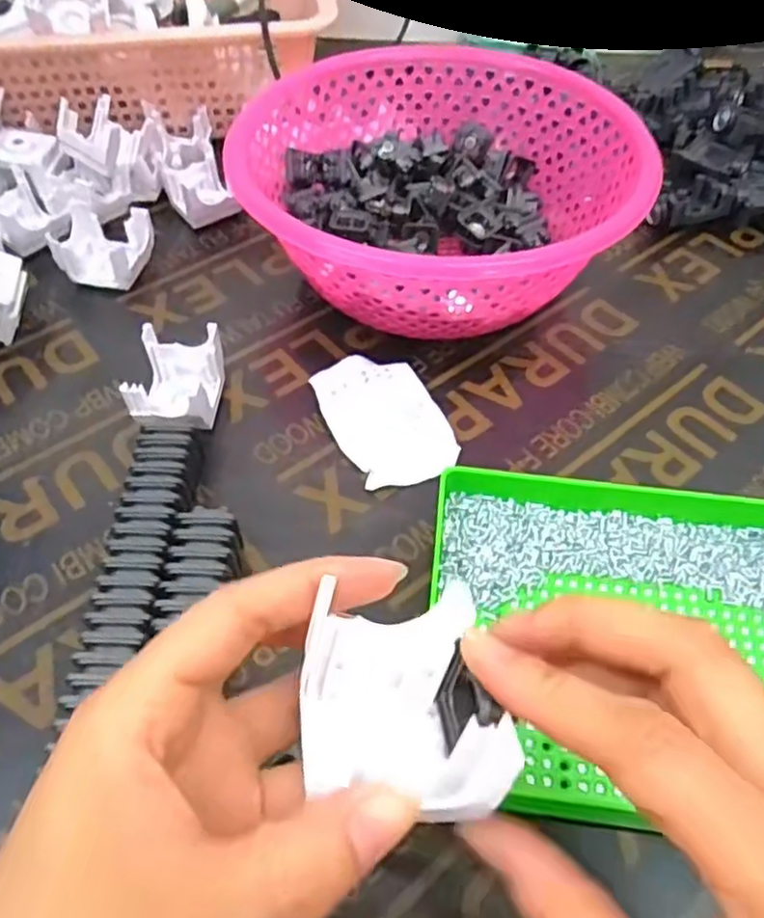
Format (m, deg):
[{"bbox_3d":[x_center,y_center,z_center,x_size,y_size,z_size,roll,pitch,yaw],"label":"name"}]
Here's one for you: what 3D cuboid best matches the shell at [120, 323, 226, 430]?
[{"bbox_3d":[-0.122,-0.043,0.405,0.051,0.039,0.067,4,52,2],"label":"shell"}]

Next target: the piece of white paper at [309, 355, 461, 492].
[{"bbox_3d":[0.003,-0.024,0.404,0.060,0.020,0.085,-22,56,-17],"label":"piece of white paper"}]

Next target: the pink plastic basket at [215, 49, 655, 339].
[{"bbox_3d":[0.039,-0.170,0.467,0.244,0.097,0.223,30,58,20],"label":"pink plastic basket"}]

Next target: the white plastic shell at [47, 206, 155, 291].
[{"bbox_3d":[-0.193,-0.146,0.484,0.061,0.038,0.046,11,53,8],"label":"white plastic shell"}]

